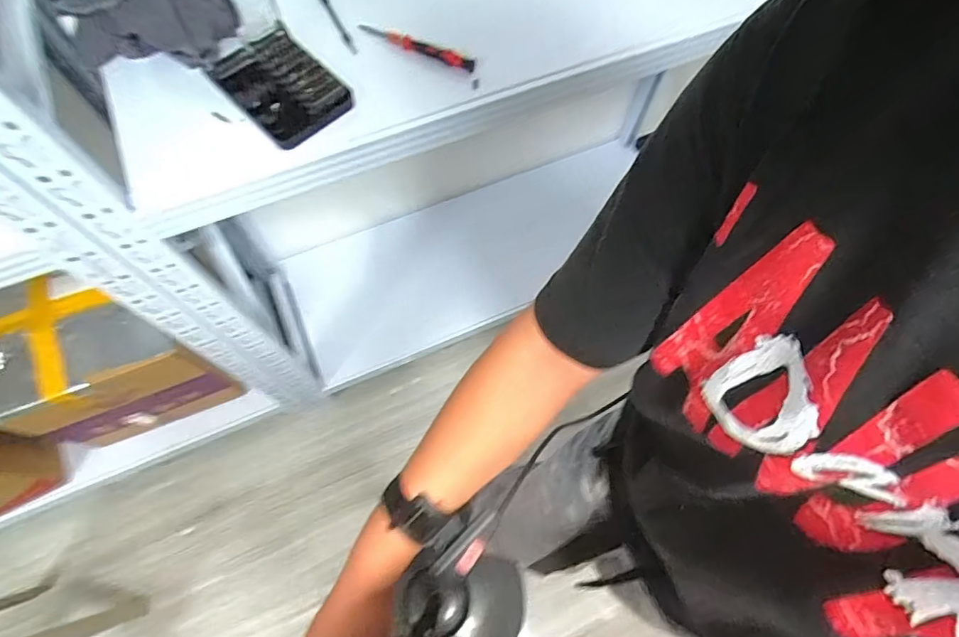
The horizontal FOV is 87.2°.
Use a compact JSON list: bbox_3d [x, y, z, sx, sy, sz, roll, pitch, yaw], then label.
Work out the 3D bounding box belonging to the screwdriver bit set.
[{"bbox_3d":[-0.231,-0.272,0.585,0.103,0.026,0.146,-40,75,-16],"label":"screwdriver bit set"}]

